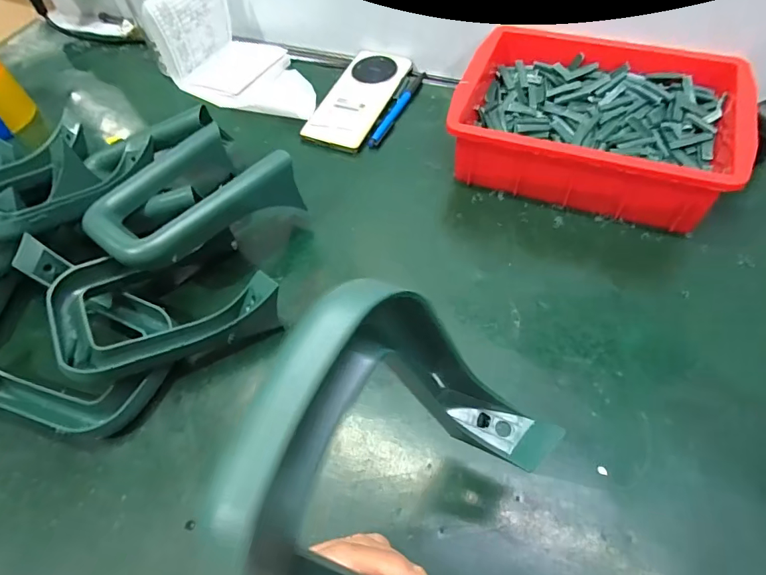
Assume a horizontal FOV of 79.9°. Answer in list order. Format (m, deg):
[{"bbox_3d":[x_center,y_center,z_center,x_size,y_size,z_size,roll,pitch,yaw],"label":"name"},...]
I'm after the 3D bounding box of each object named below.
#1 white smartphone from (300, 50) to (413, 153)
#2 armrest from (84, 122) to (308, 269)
[{"bbox_3d":[-0.028,-0.224,0.539,0.072,0.006,0.158,22,66,13],"label":"white smartphone"},{"bbox_3d":[-0.167,-0.073,0.402,0.122,0.044,0.149,29,62,22],"label":"armrest"}]

